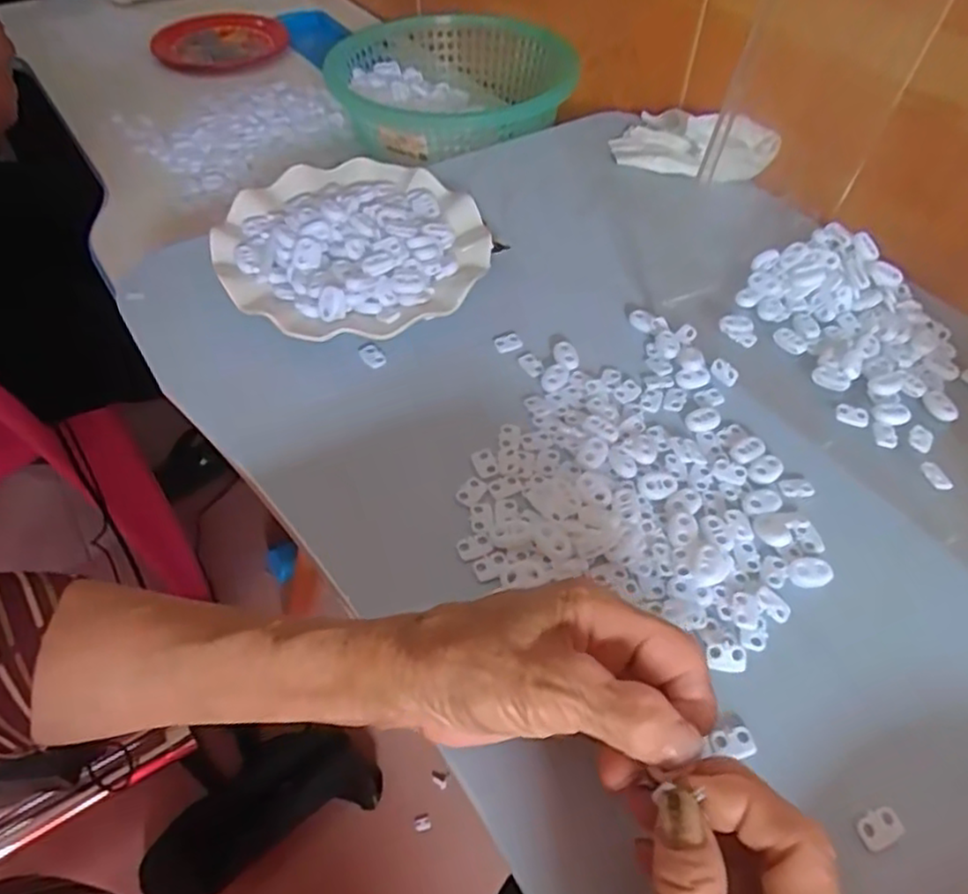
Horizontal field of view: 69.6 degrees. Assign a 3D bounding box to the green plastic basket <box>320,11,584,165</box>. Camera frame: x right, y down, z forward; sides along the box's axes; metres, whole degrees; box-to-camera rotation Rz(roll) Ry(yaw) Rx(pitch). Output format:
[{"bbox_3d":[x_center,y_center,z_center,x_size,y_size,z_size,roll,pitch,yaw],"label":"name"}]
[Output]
[{"bbox_3d":[-0.030,-0.348,0.692,0.216,0.079,0.243,-21,55,-14],"label":"green plastic basket"}]

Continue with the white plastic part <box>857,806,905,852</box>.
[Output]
[{"bbox_3d":[0.159,0.154,0.280,0.018,0.007,0.013,-20,54,-13],"label":"white plastic part"}]

